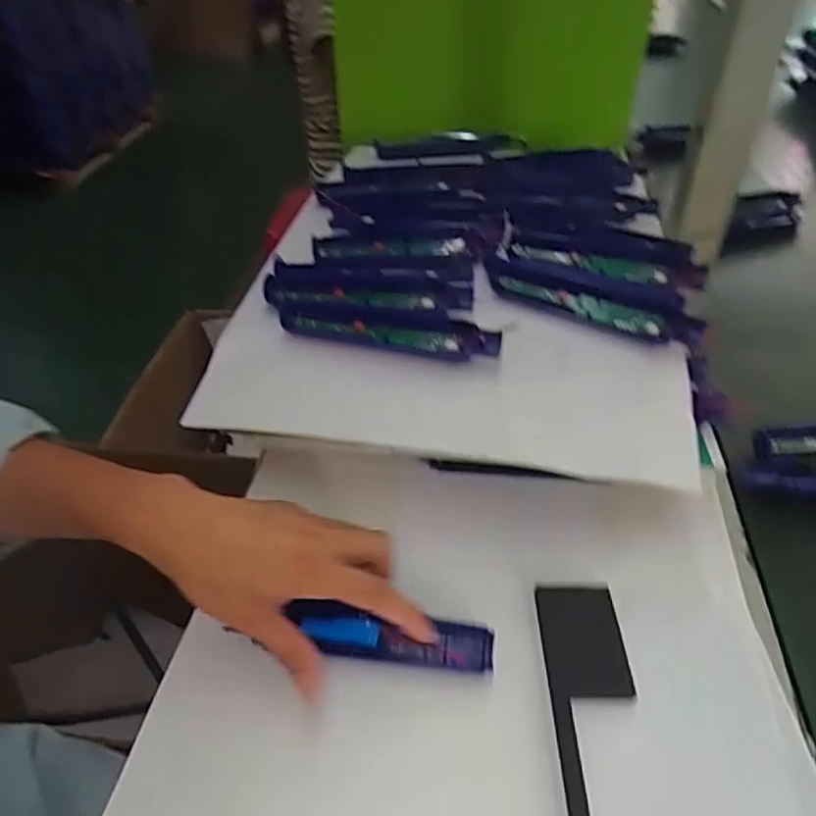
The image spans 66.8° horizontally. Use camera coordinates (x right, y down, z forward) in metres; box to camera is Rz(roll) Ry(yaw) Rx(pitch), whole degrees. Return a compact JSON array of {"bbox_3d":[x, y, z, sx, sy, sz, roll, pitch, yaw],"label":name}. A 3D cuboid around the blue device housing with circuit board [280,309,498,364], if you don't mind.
[{"bbox_3d":[-0.014,-0.063,0.488,0.173,0.019,0.041,10,42,13],"label":"blue device housing with circuit board"}]

